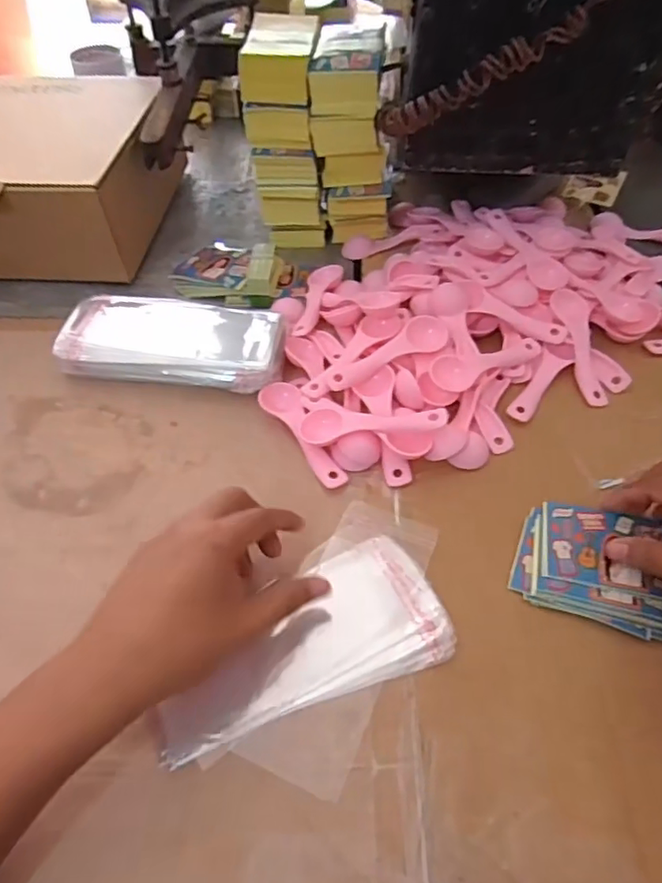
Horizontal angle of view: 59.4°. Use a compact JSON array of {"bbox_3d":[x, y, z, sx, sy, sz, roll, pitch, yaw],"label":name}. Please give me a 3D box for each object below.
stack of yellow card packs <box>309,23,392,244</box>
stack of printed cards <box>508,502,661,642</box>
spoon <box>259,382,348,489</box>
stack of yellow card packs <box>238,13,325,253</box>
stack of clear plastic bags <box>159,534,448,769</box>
[{"bbox_3d":[0.025,-0.312,0.596,0.078,0.182,0.106,5,54,3],"label":"stack of yellow card packs"},{"bbox_3d":[0.184,0.085,0.399,0.111,0.011,0.087,7,57,5],"label":"stack of printed cards"},{"bbox_3d":[-0.025,-0.008,0.466,0.033,0.011,0.112,-22,59,-14],"label":"spoon"},{"bbox_3d":[-0.043,-0.303,0.596,0.072,0.196,0.083,3,53,2],"label":"stack of yellow card packs"},{"bbox_3d":[-0.020,0.129,0.377,0.185,0.015,0.088,-19,53,-9],"label":"stack of clear plastic bags"}]

